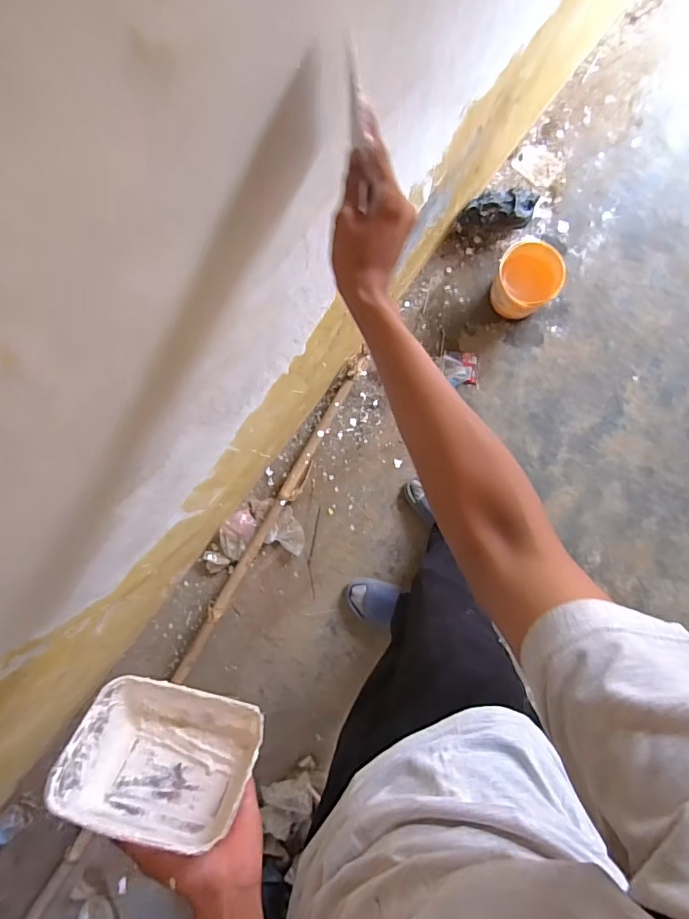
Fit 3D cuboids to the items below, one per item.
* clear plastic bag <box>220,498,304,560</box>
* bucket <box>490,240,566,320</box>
[{"bbox_3d":[-0.242,0.202,1.446,0.239,0.045,0.167,-4,91,6],"label":"clear plastic bag"},{"bbox_3d":[0.478,-0.472,1.318,0.159,0.144,0.161,0,91,6],"label":"bucket"}]

